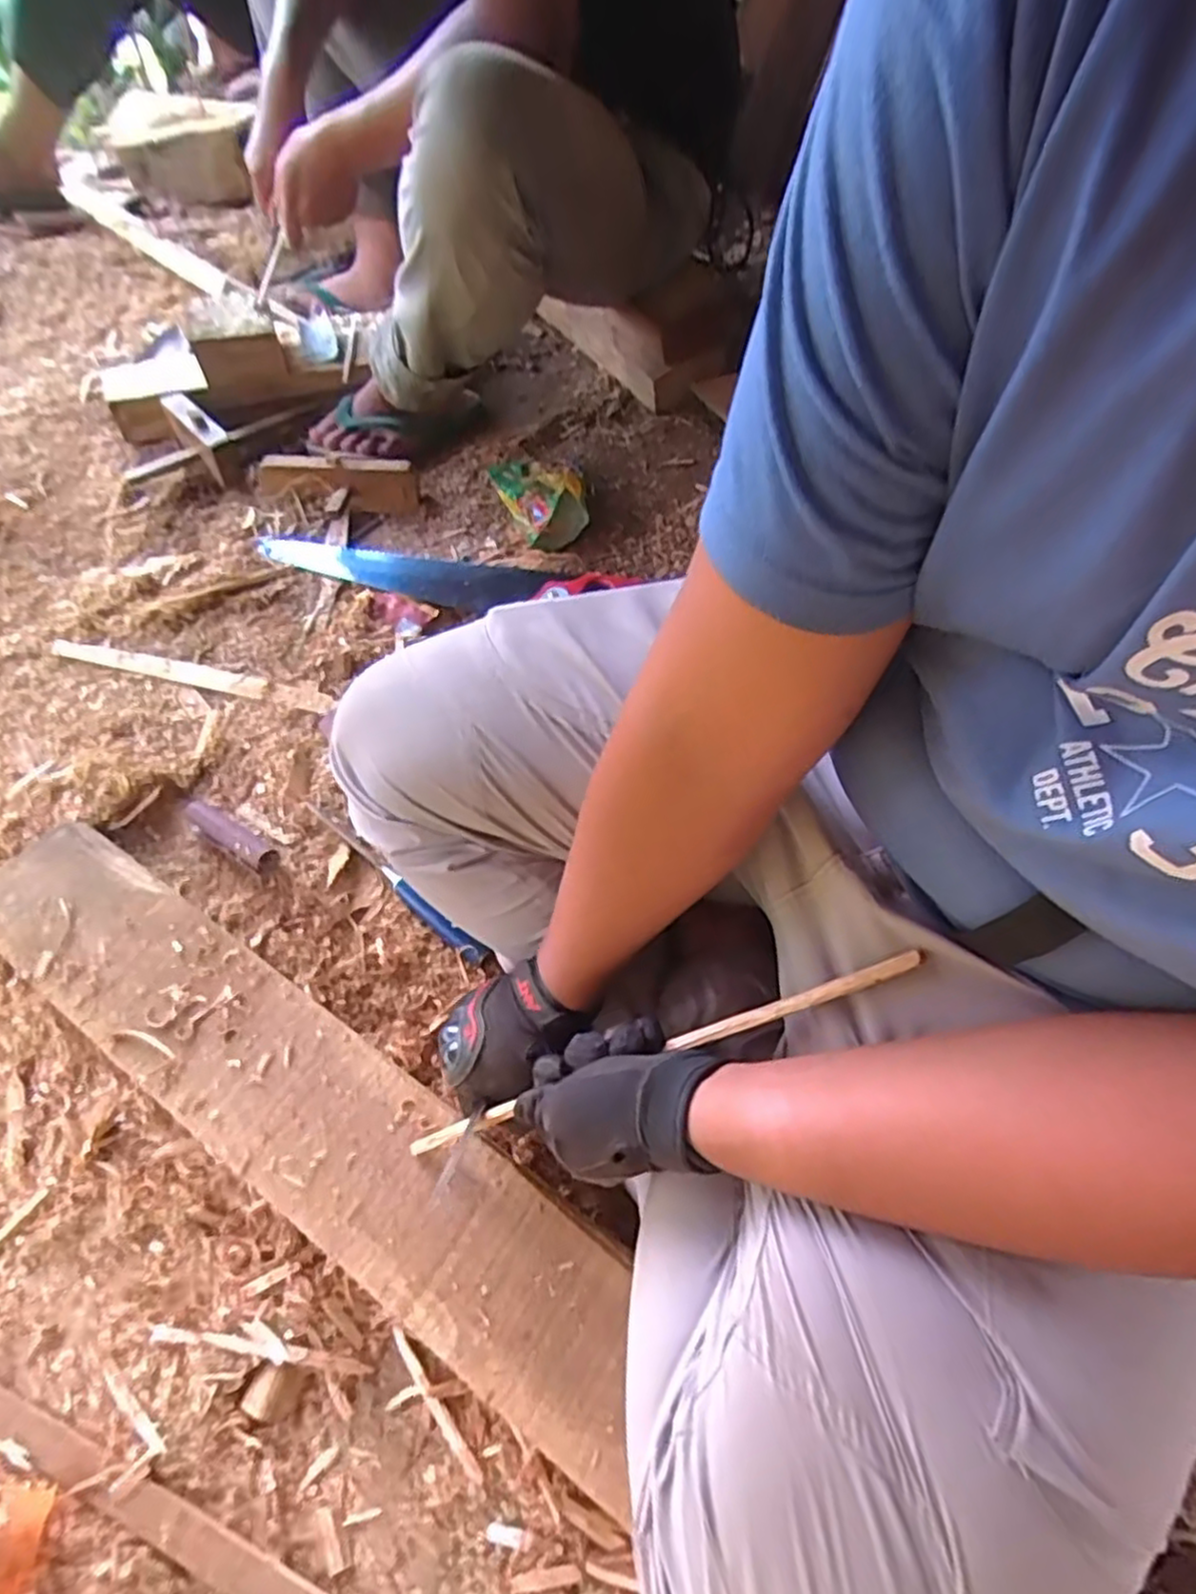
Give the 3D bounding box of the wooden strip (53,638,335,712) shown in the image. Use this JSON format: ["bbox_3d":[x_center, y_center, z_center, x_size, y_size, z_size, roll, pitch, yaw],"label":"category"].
[{"bbox_3d":[-0.442,-0.135,0.782,0.324,0.008,0.027,12,62,6],"label":"wooden strip"}]

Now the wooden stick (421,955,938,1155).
[{"bbox_3d":[0.016,0.168,0.452,0.375,0.013,0.011,-30,59,23],"label":"wooden stick"}]

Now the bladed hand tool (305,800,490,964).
[{"bbox_3d":[-0.191,0.077,0.667,0.230,0.022,0.018,35,67,18],"label":"bladed hand tool"}]

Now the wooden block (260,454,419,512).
[{"bbox_3d":[-0.329,-0.398,0.911,0.195,0.037,0.058,4,61,2],"label":"wooden block"}]

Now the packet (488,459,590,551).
[{"bbox_3d":[-0.069,-0.391,0.923,0.095,0.030,0.183,-20,63,-11],"label":"packet"}]

